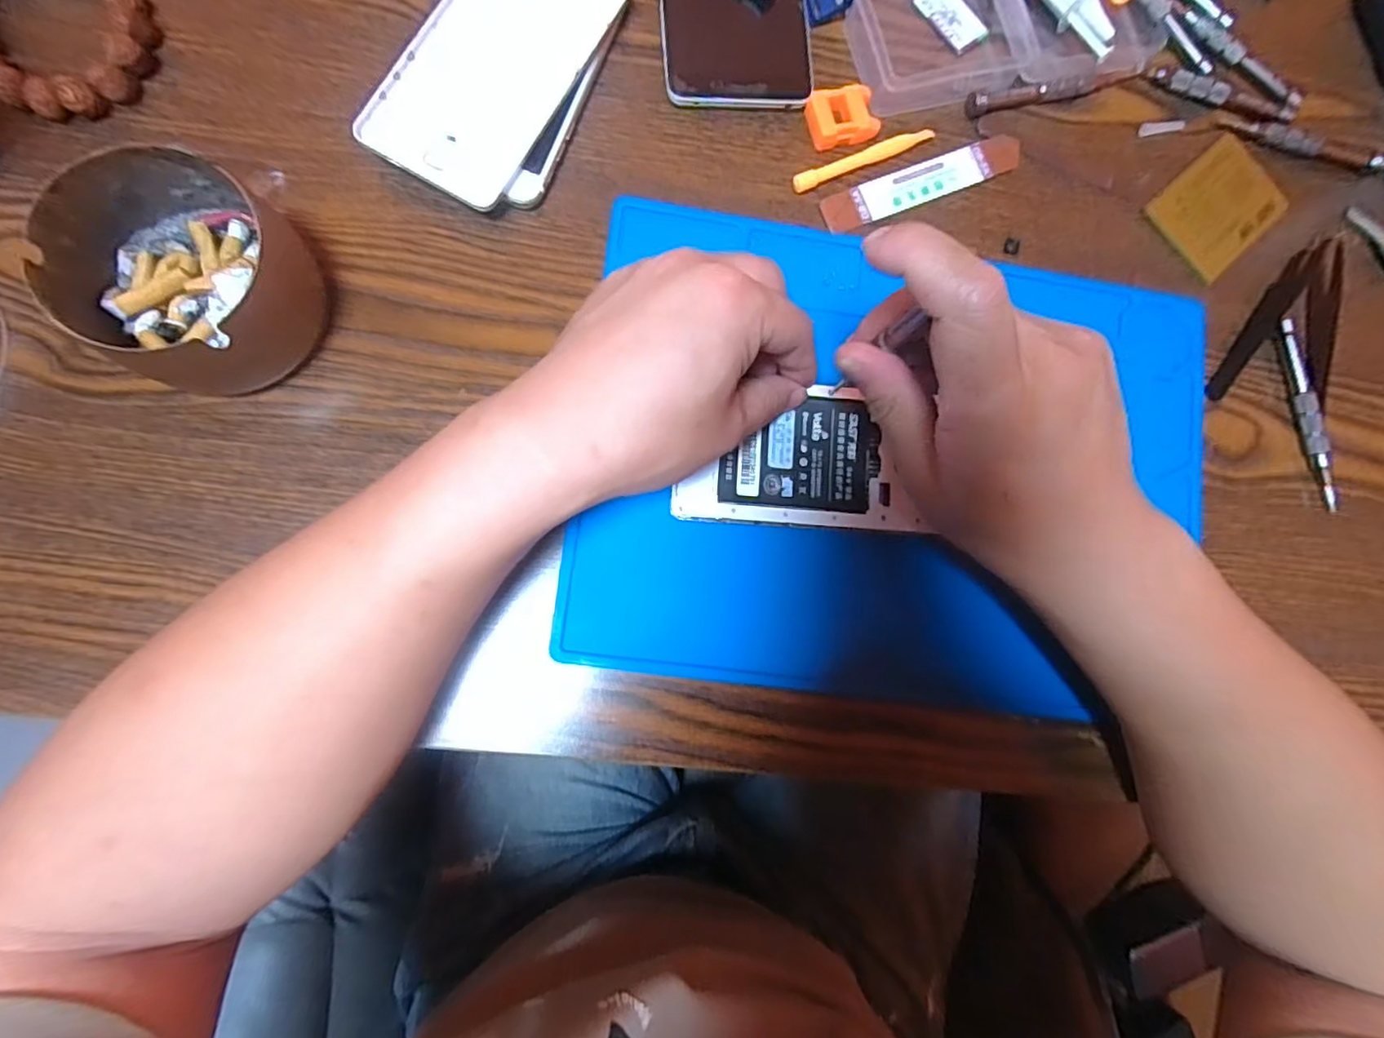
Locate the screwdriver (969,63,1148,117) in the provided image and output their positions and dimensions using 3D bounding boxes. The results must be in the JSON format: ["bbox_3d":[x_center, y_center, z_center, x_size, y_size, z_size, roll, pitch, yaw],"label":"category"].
[{"bbox_3d":[0.202,-0.238,0.325,0.111,0.010,0.012,-18,86,-8],"label":"screwdriver"}]

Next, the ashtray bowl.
[{"bbox_3d":[-0.209,-0.102,0.250,0.088,0.050,0.087,1,84,-6],"label":"ashtray bowl"}]

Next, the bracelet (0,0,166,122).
[{"bbox_3d":[-0.286,-0.223,0.268,0.074,0.017,0.084,-33,88,-8],"label":"bracelet"}]

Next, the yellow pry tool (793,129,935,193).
[{"bbox_3d":[0.091,-0.190,0.312,0.083,0.006,0.009,-26,87,-8],"label":"yellow pry tool"}]

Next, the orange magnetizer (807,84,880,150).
[{"bbox_3d":[0.078,-0.209,0.309,0.035,0.011,0.026,-10,85,-7],"label":"orange magnetizer"}]

